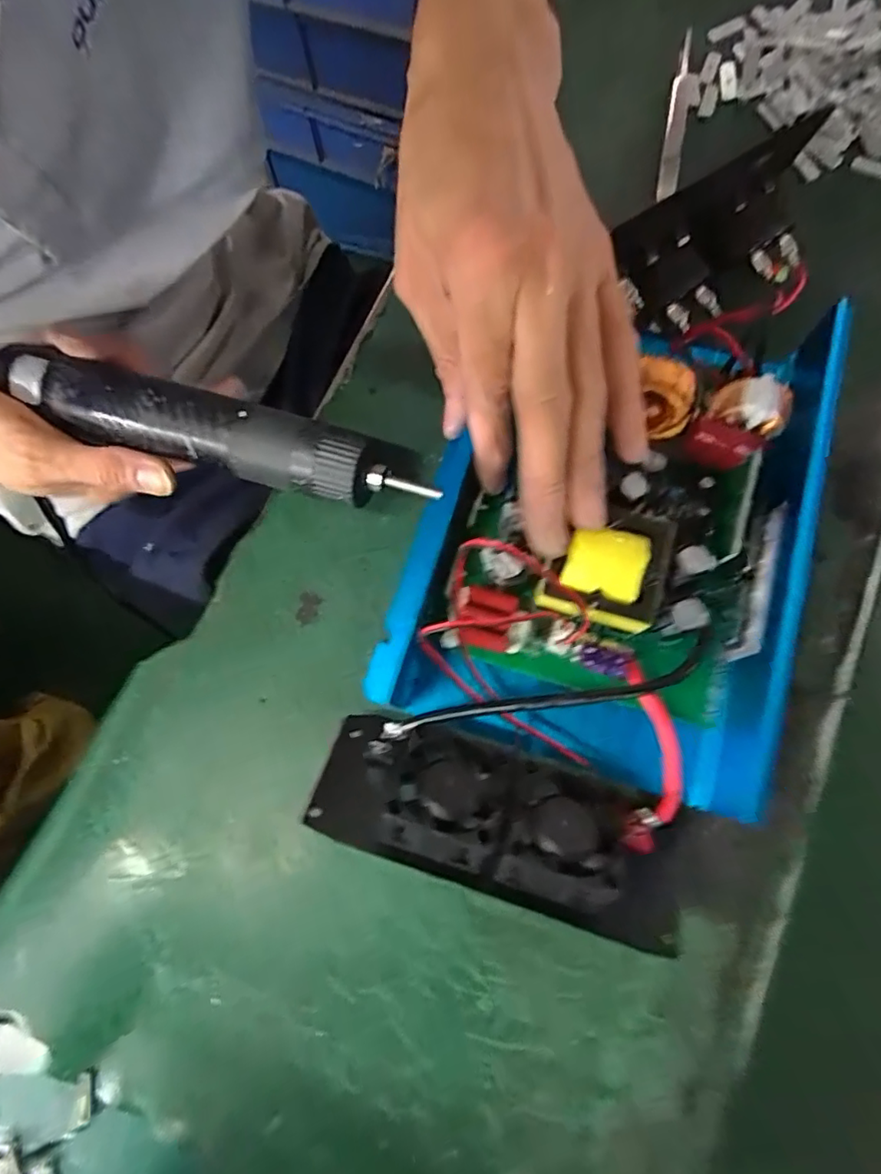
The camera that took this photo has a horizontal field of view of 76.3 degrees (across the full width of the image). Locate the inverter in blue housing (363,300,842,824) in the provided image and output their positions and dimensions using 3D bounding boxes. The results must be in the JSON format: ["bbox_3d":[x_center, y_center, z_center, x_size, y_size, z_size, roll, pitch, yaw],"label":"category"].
[{"bbox_3d":[0.068,-0.024,0.239,0.162,0.058,0.200,15,76,6],"label":"inverter in blue housing"}]

